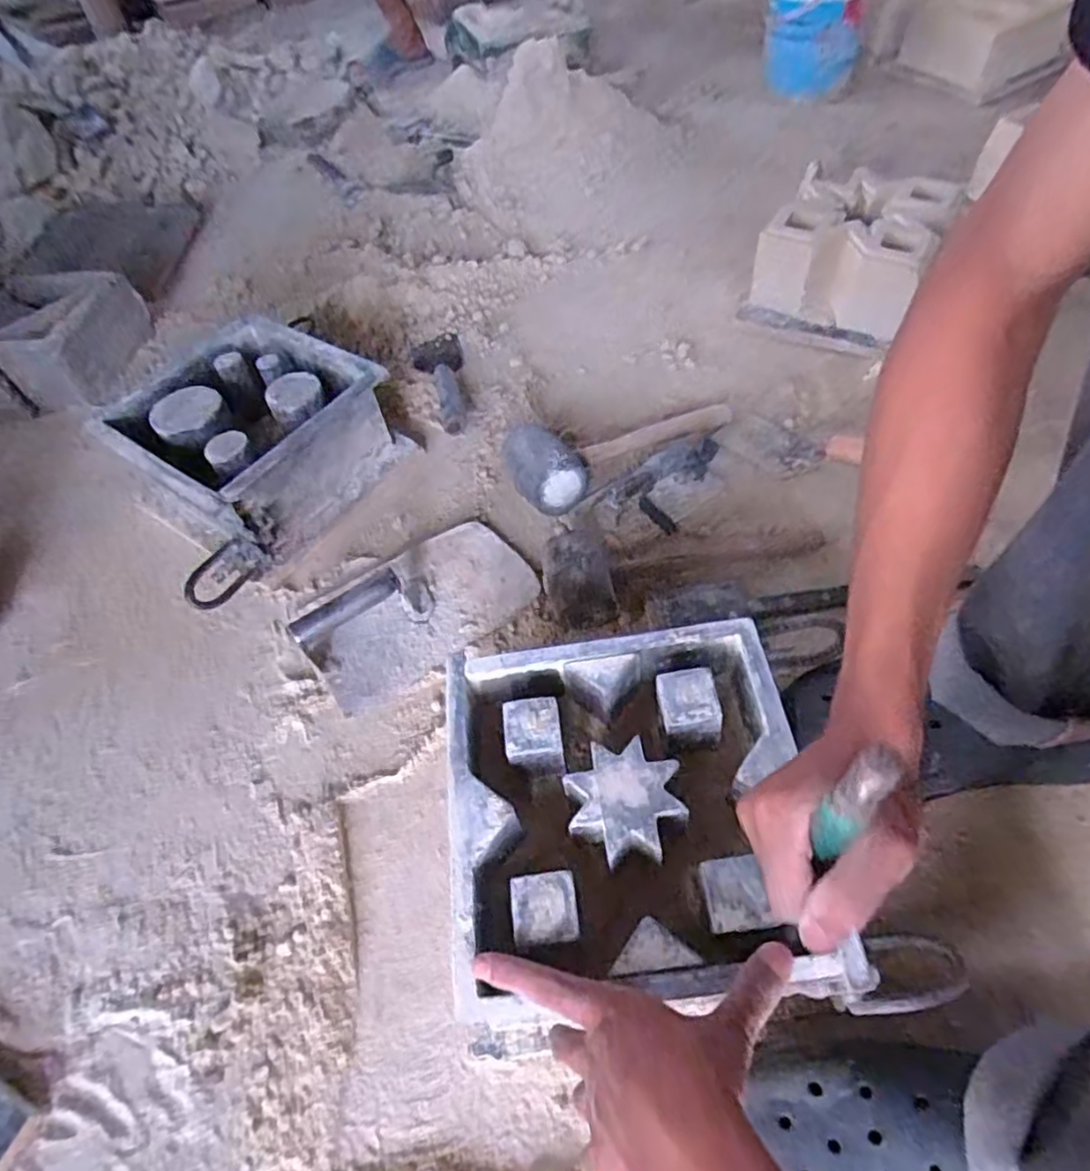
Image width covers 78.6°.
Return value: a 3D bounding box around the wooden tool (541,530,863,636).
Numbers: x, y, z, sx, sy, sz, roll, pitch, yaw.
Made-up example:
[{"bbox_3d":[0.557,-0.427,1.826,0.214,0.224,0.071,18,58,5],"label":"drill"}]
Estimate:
[{"bbox_3d":[0.140,-0.026,0.687,0.298,0.063,0.096,-9,55,-17],"label":"wooden tool"}]

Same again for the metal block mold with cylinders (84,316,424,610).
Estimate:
[{"bbox_3d":[-0.332,-0.144,0.736,0.229,0.128,0.279,27,62,21],"label":"metal block mold with cylinders"}]

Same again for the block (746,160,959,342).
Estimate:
[{"bbox_3d":[0.413,-0.449,0.906,0.193,0.118,0.220,27,62,19],"label":"block"}]

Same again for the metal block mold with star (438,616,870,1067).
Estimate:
[{"bbox_3d":[0.052,0.155,0.457,0.222,0.090,0.221,-6,55,0],"label":"metal block mold with star"}]

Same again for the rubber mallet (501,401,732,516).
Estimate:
[{"bbox_3d":[0.095,-0.164,0.779,0.307,0.063,0.110,-19,55,-28],"label":"rubber mallet"}]

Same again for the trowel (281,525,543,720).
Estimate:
[{"bbox_3d":[-0.131,0.003,0.651,0.223,0.074,0.140,-33,59,-17],"label":"trowel"}]

